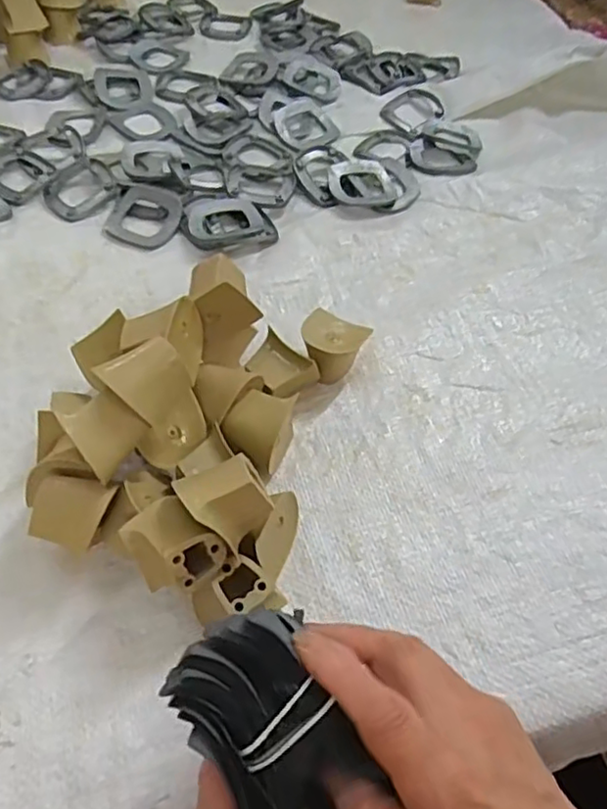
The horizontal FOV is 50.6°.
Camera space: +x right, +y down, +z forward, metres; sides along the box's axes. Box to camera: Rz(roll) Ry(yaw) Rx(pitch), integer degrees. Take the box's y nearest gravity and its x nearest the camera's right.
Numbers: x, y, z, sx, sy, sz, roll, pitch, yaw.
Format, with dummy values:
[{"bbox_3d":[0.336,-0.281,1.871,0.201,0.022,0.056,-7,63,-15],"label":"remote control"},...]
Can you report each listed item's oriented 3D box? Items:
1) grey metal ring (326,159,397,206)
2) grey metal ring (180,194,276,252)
[{"bbox_3d":[0.052,-0.203,0.586,0.058,0.004,0.054,2,67,-5],"label":"grey metal ring"},{"bbox_3d":[-0.066,-0.157,0.548,0.072,0.006,0.068,2,52,-2],"label":"grey metal ring"}]

